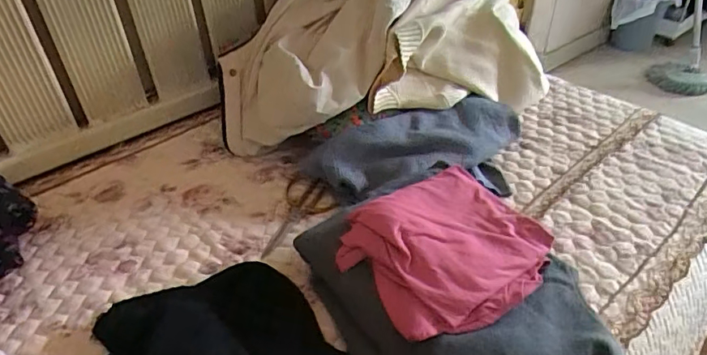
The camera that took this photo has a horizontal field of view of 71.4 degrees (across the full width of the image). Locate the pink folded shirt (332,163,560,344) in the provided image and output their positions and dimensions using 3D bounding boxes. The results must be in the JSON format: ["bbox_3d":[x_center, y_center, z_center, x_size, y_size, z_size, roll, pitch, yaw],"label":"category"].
[{"bbox_3d":[0.111,0.076,0.582,0.227,0.043,0.199,-27,44,-28],"label":"pink folded shirt"}]

